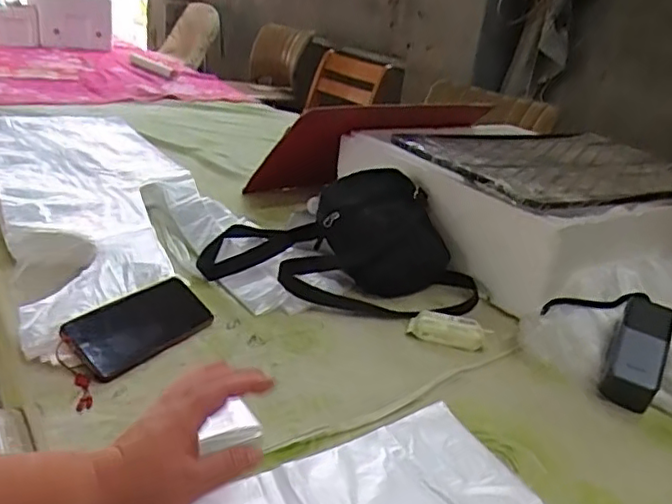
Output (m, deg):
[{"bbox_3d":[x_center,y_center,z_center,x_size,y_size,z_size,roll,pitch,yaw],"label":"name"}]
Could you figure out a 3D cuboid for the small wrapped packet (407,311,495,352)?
[{"bbox_3d":[0.142,0.098,0.771,0.099,0.025,0.043,13,24,11],"label":"small wrapped packet"}]

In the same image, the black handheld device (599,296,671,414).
[{"bbox_3d":[0.354,0.106,0.715,0.058,0.043,0.154,18,54,26],"label":"black handheld device"}]

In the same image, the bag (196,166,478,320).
[{"bbox_3d":[0.011,-0.022,0.865,0.383,0.128,0.195,11,25,8],"label":"bag"}]

